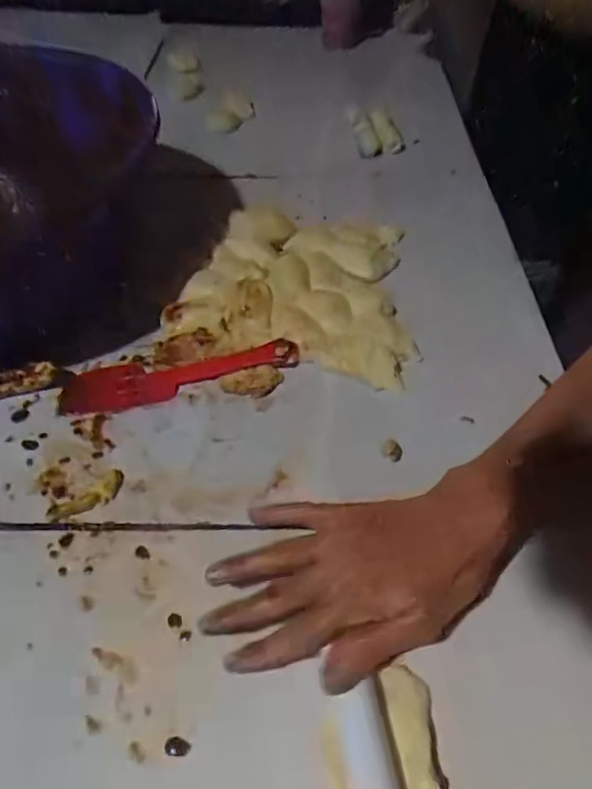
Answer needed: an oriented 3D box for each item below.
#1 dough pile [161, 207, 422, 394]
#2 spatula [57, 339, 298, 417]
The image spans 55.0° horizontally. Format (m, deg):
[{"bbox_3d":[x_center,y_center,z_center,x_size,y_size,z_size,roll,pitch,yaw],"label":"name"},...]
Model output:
[{"bbox_3d":[-0.008,-0.106,0.556,0.226,0.029,0.245,-1,50,0],"label":"dough pile"},{"bbox_3d":[-0.100,-0.016,0.488,0.201,0.020,0.053,-6,50,-4],"label":"spatula"}]

